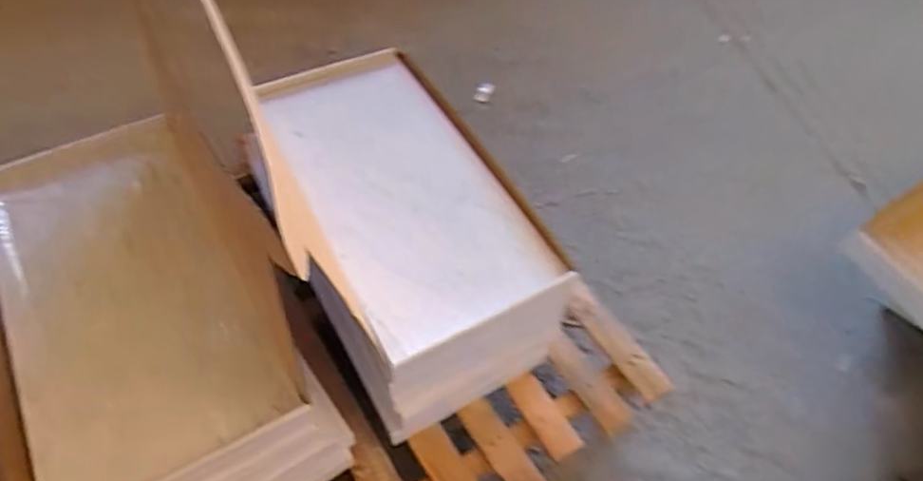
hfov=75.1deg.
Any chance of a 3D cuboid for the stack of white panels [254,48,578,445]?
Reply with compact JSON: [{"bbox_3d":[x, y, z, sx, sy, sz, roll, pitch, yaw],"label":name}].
[{"bbox_3d":[-0.113,-0.028,1.072,0.334,0.262,0.610,-23,57,-20],"label":"stack of white panels"}]

